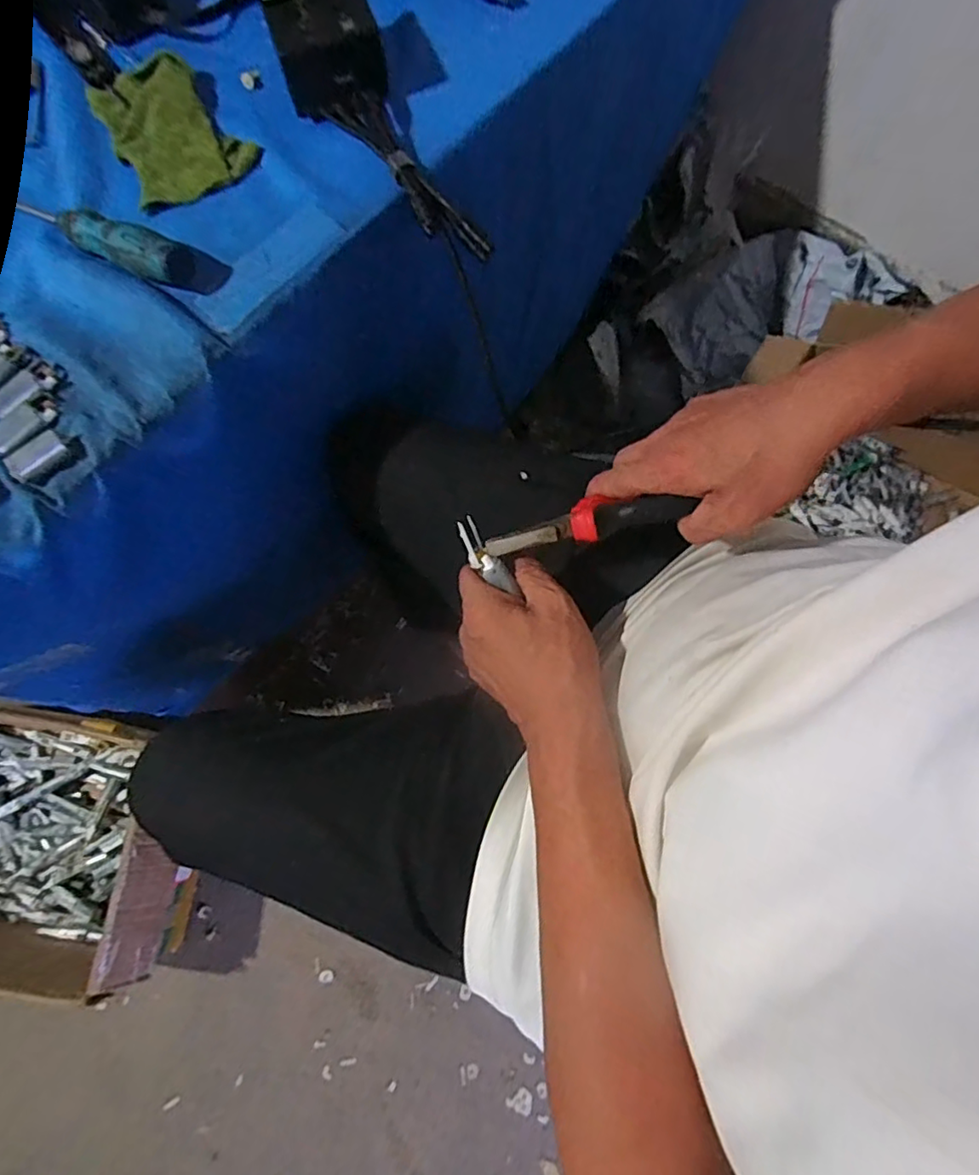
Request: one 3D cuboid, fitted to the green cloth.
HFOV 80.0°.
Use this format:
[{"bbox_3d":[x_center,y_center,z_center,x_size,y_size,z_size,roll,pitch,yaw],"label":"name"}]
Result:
[{"bbox_3d":[-0.243,-0.352,0.440,0.088,0.022,0.136,-31,75,-7],"label":"green cloth"}]

